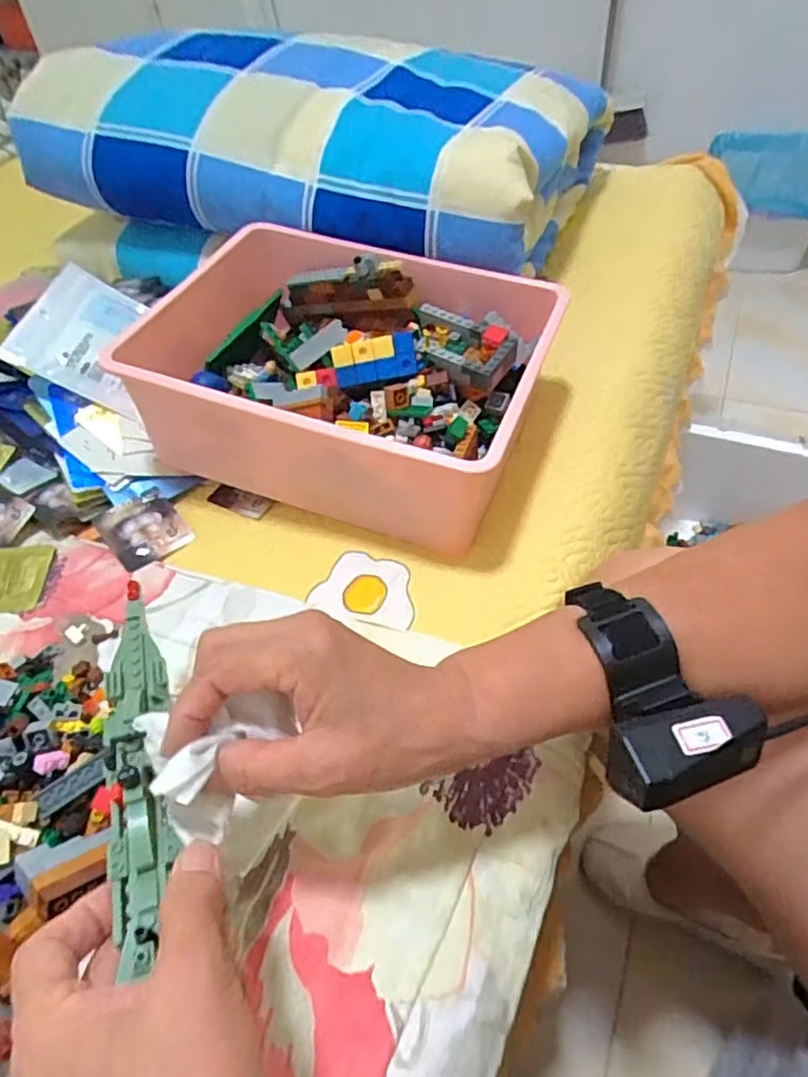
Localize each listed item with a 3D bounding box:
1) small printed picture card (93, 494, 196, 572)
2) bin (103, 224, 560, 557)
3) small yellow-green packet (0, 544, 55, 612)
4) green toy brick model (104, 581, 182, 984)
[{"bbox_3d":[-0.213,-0.008,0.534,0.059,0.008,0.065,-32,66,-22],"label":"small printed picture card"},{"bbox_3d":[-0.044,-0.138,0.550,0.310,0.125,0.241,13,52,17],"label":"bin"},{"bbox_3d":[-0.315,0.030,0.513,0.068,0.006,0.062,-4,49,3],"label":"small yellow-green packet"},{"bbox_3d":[-0.125,0.091,0.302,0.029,0.022,0.194,-16,46,-8],"label":"green toy brick model"}]

